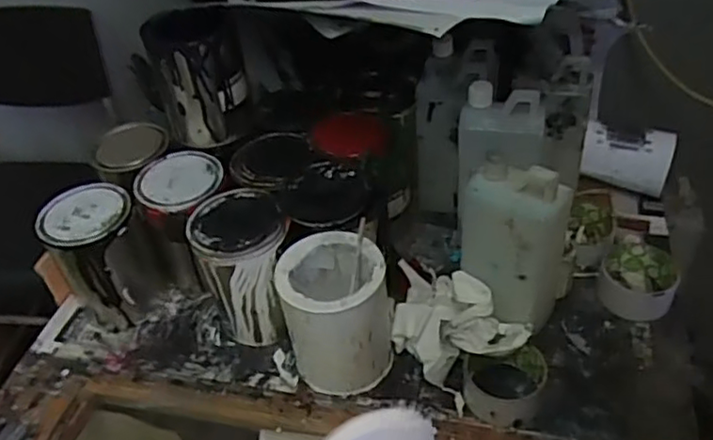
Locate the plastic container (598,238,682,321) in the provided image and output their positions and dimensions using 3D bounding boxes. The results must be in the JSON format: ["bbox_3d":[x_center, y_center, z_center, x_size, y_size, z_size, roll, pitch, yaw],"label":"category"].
[{"bbox_3d":[0.333,0.074,0.762,0.083,0.043,0.090,9,44,18],"label":"plastic container"}]

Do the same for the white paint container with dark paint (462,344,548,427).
[{"bbox_3d":[0.153,0.169,0.671,0.084,0.044,0.082,16,46,24],"label":"white paint container with dark paint"}]

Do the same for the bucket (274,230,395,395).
[{"bbox_3d":[-0.020,0.102,0.705,0.111,0.155,0.113,-4,41,4],"label":"bucket"}]

